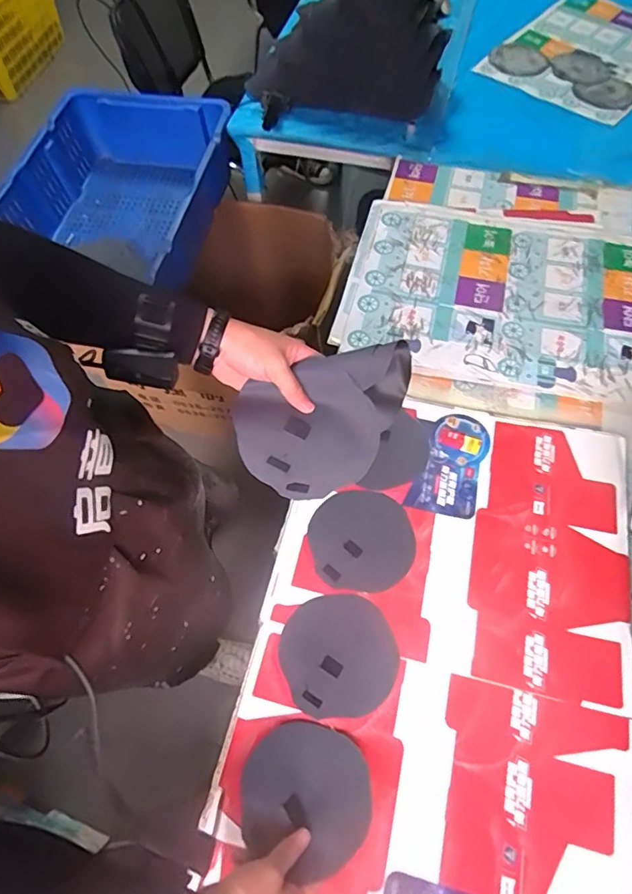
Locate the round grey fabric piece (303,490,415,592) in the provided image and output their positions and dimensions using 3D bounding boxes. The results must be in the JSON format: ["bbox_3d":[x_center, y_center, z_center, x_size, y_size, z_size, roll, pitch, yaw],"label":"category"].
[{"bbox_3d":[0.064,0.130,0.726,0.146,0.006,0.143,0,62,0],"label":"round grey fabric piece"}]

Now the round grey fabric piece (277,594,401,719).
[{"bbox_3d":[0.031,0.262,0.651,0.145,0.004,0.142,-22,64,-12],"label":"round grey fabric piece"}]

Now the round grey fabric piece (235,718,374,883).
[{"bbox_3d":[-0.012,0.385,0.570,0.142,0.009,0.138,0,40,0],"label":"round grey fabric piece"}]

